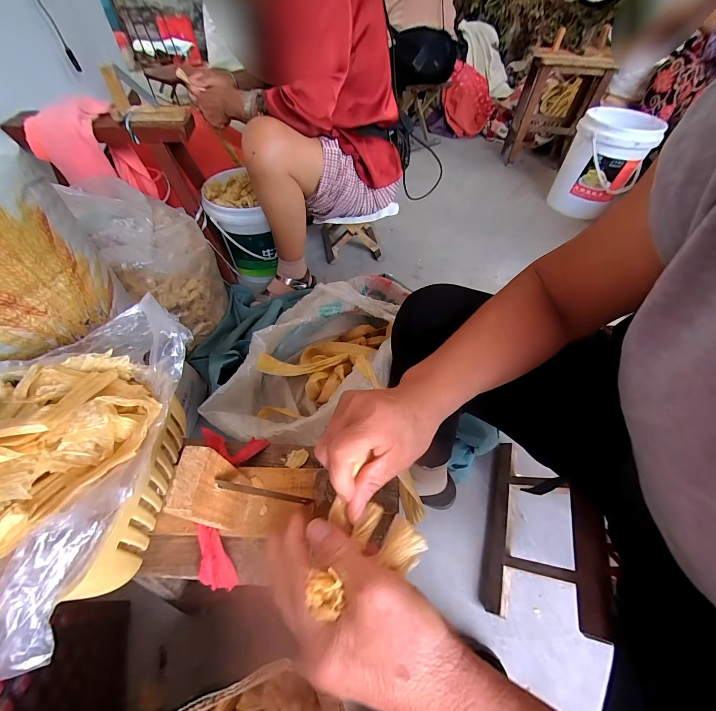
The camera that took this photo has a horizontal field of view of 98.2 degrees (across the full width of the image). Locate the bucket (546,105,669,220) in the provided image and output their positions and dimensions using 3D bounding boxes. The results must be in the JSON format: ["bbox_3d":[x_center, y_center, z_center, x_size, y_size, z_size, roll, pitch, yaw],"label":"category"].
[{"bbox_3d":[0.998,-0.787,1.290,0.268,0.336,0.278,28,56,18],"label":"bucket"}]

